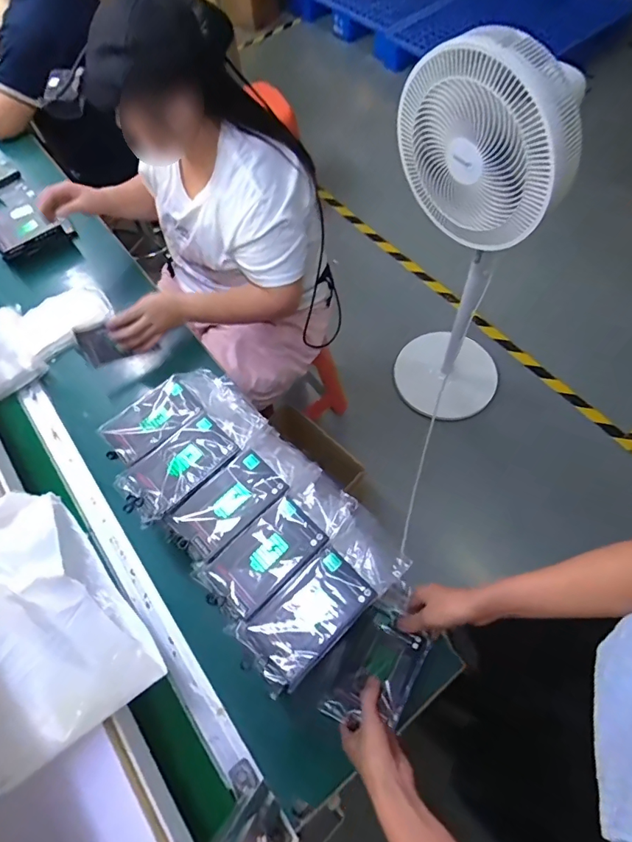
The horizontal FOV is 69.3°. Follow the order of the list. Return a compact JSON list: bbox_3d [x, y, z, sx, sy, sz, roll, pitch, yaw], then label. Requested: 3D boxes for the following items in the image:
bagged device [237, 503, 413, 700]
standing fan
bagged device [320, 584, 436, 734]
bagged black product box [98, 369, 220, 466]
[{"bbox_3d":[0.010,0.211,0.554,0.219,0.039,0.098,-40,68,-16],"label":"bagged device"},{"bbox_3d":[0.427,-0.381,1.210,0.400,1.127,0.325,-30,66,-11],"label":"standing fan"},{"bbox_3d":[0.093,0.309,0.606,0.092,0.030,0.198,26,49,23],"label":"bagged device"},{"bbox_3d":[-0.232,-0.011,0.704,0.087,0.032,0.188,38,71,19],"label":"bagged black product box"}]

